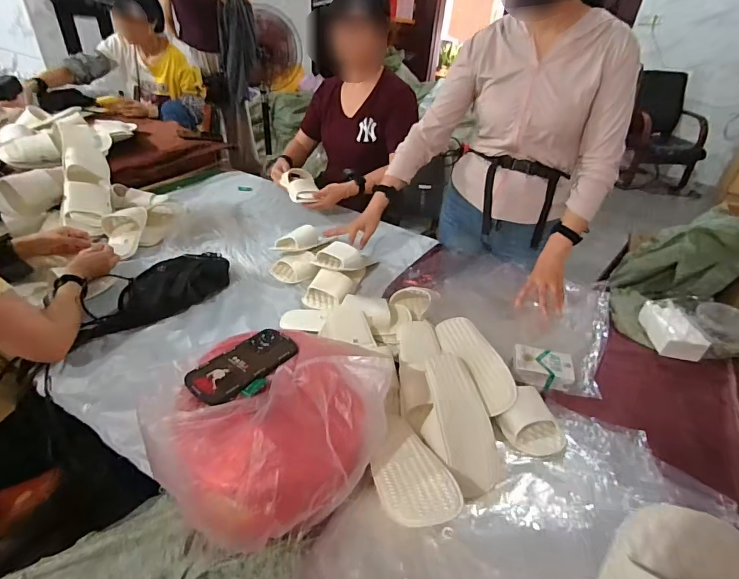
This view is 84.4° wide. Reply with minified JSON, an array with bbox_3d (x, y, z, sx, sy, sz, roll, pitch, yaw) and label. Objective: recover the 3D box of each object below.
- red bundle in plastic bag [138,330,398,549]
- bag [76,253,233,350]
[{"bbox_3d":[-0.133,0.175,0.573,0.301,0.121,0.293,3,35,-2],"label":"red bundle in plastic bag"},{"bbox_3d":[-0.452,0.002,0.899,0.122,0.060,0.340,22,39,23],"label":"bag"}]

